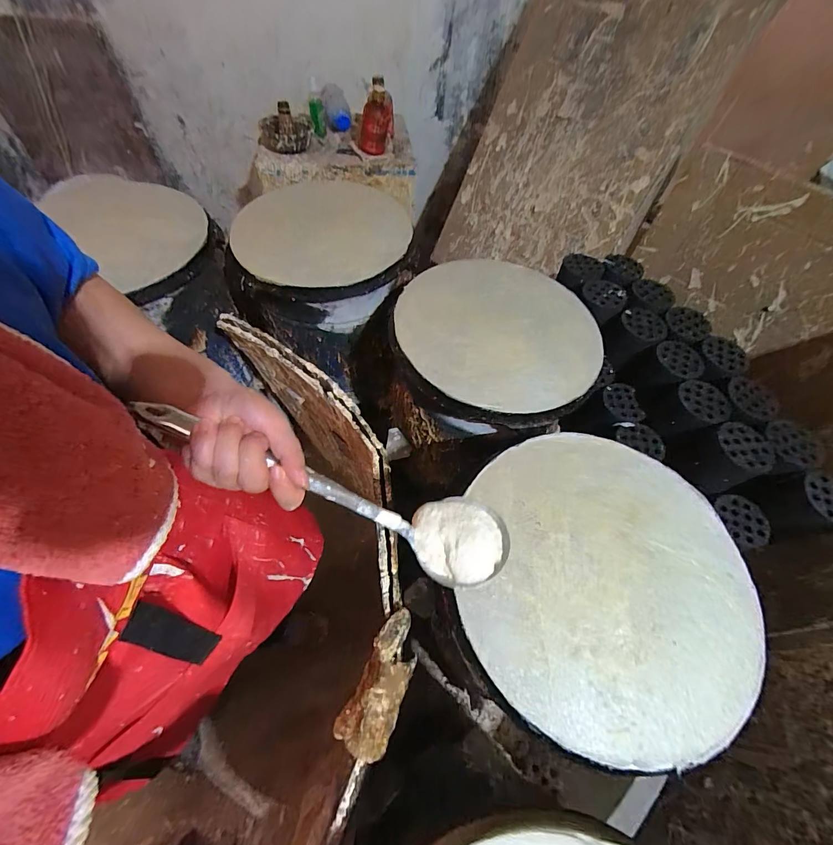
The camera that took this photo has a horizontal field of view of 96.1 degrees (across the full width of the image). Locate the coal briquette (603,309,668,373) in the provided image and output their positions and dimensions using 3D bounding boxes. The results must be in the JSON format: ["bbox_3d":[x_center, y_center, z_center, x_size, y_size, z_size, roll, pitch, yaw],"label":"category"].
[{"bbox_3d":[0.486,-0.192,0.845,0.108,0.078,0.099,-23,64,-17],"label":"coal briquette"}]

